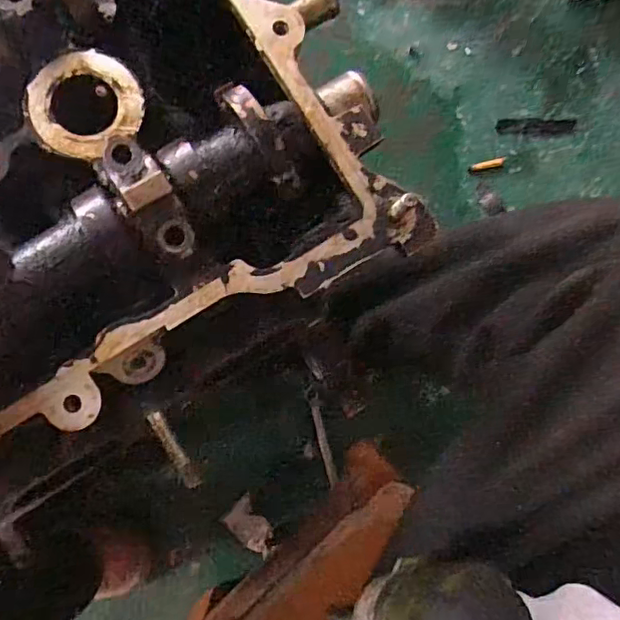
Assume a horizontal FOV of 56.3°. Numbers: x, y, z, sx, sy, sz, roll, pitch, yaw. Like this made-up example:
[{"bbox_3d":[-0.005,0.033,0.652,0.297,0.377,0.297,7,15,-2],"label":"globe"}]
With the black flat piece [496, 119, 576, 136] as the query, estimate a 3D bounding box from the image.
[{"bbox_3d":[0.289,-0.233,0.740,0.099,0.004,0.021,2,96,4],"label":"black flat piece"}]

